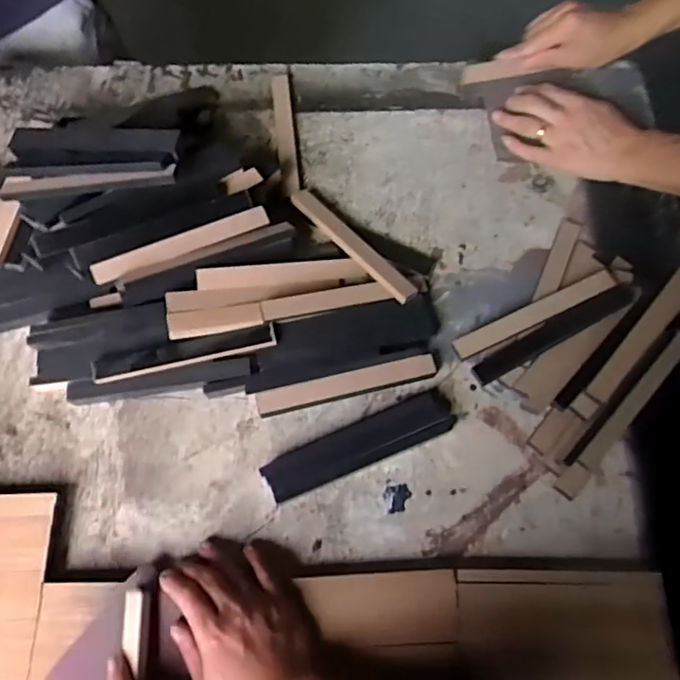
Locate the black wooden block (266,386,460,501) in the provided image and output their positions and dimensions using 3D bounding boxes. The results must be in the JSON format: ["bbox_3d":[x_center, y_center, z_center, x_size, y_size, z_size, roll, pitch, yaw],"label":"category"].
[{"bbox_3d":[0.021,0.096,0.540,0.183,0.023,0.042,-22,74,-8],"label":"black wooden block"}]

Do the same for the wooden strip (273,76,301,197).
[{"bbox_3d":[-0.063,-0.243,0.673,0.023,0.015,0.175,-6,72,-3],"label":"wooden strip"}]

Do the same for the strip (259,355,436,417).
[{"bbox_3d":[0.007,0.046,0.556,0.170,0.025,0.023,-12,72,-5],"label":"strip"}]

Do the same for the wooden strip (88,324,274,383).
[{"bbox_3d":[-0.150,0.012,0.553,0.174,0.007,0.020,-12,72,-5],"label":"wooden strip"}]

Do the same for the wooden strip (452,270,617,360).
[{"bbox_3d":[0.188,-0.027,0.562,0.164,0.009,0.028,-27,45,2],"label":"wooden strip"}]

